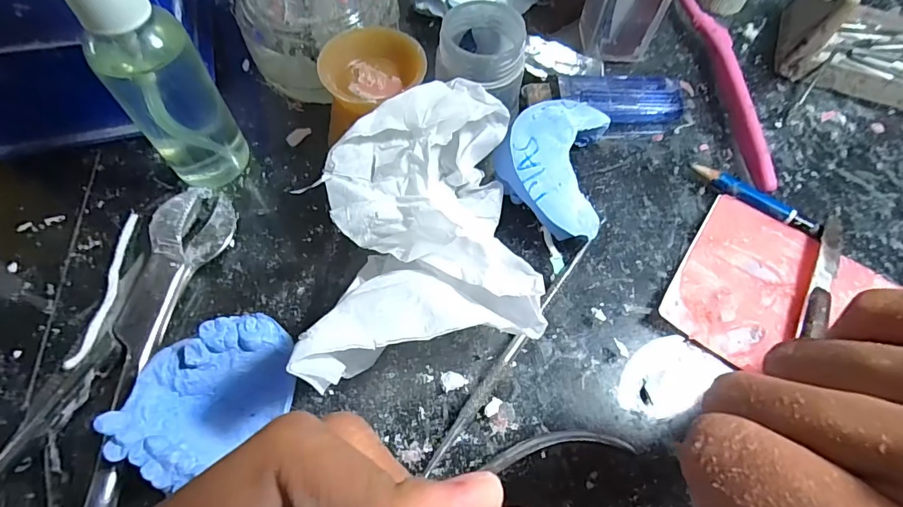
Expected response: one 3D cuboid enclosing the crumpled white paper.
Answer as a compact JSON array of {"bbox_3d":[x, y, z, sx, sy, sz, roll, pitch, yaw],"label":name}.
[{"bbox_3d":[-0.011,-0.008,0.182,0.077,0.055,0.115,-6,65,-5],"label":"crumpled white paper"}]

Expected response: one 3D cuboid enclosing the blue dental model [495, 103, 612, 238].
[{"bbox_3d":[0.044,-0.037,0.212,0.047,0.029,0.064,9,64,3],"label":"blue dental model"}]

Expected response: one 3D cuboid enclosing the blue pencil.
[{"bbox_3d":[0.141,-0.026,0.220,0.058,0.009,0.008,32,68,13],"label":"blue pencil"}]

